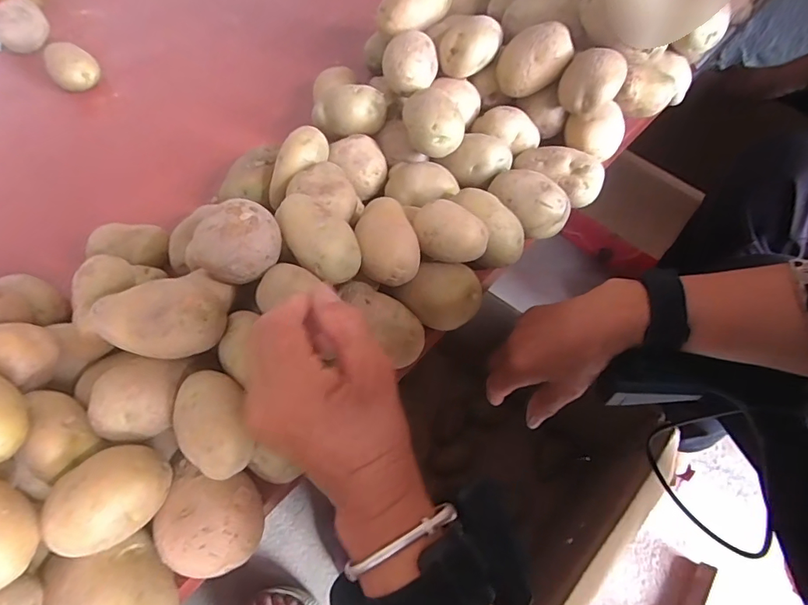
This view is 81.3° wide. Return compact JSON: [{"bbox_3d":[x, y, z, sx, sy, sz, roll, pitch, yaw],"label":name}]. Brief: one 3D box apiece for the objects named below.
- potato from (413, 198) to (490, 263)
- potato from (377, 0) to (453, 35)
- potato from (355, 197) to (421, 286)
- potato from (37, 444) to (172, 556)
[{"bbox_3d":[0.035,-0.052,0.357,0.054,0.040,0.040,5,63,5],"label":"potato"},{"bbox_3d":[0.010,-0.297,0.468,0.078,0.048,0.045,-45,30,4],"label":"potato"},{"bbox_3d":[-0.013,-0.045,0.353,0.042,0.040,0.064,-8,63,-2],"label":"potato"},{"bbox_3d":[-0.159,0.109,0.258,0.042,0.041,0.063,33,68,16],"label":"potato"}]

